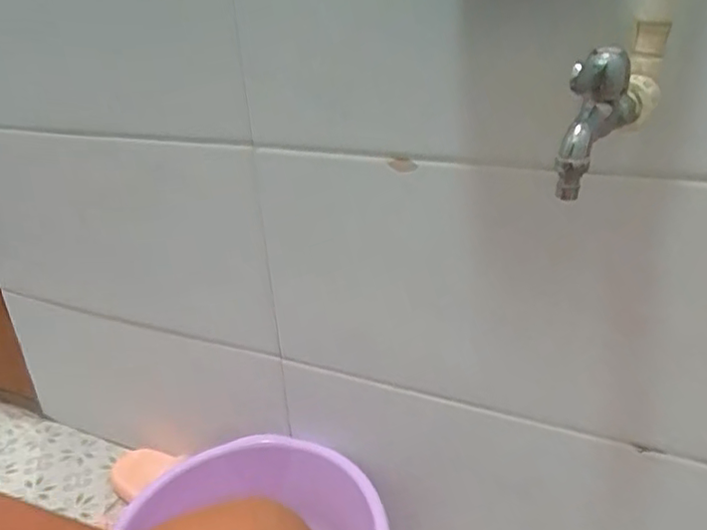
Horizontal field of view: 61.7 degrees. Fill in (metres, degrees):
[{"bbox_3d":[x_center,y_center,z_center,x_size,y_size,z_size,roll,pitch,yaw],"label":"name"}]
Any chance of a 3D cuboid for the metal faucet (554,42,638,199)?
[{"bbox_3d":[0.160,-0.094,0.390,0.027,0.088,0.086,14,31,33],"label":"metal faucet"}]

